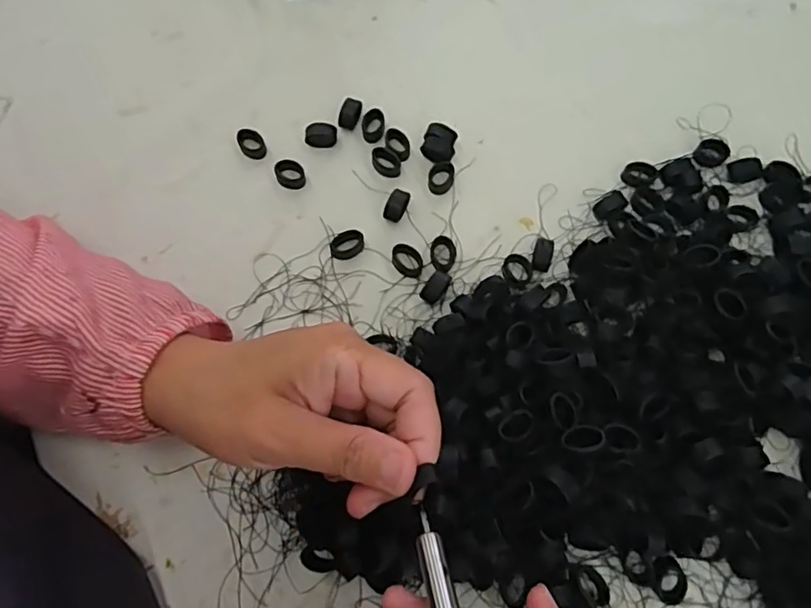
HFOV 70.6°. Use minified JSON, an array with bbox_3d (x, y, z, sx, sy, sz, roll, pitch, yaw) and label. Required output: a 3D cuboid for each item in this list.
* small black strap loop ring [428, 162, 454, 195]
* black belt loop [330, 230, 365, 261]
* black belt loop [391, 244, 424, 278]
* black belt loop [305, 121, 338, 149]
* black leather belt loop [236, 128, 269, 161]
[{"bbox_3d":[0.023,-0.080,0.365,0.016,0.006,0.021,7,72,3],"label":"small black strap loop ring"},{"bbox_3d":[-0.036,-0.036,0.350,0.021,0.007,0.016,-8,72,-2],"label":"black belt loop"},{"bbox_3d":[0.002,-0.026,0.347,0.016,0.005,0.022,-32,74,-10],"label":"black belt loop"},{"bbox_3d":[-0.055,-0.110,0.372,0.020,0.012,0.011,9,72,3],"label":"black belt loop"},{"bbox_3d":[-0.100,-0.104,0.372,0.016,0.006,0.021,-23,73,-7],"label":"black leather belt loop"}]

